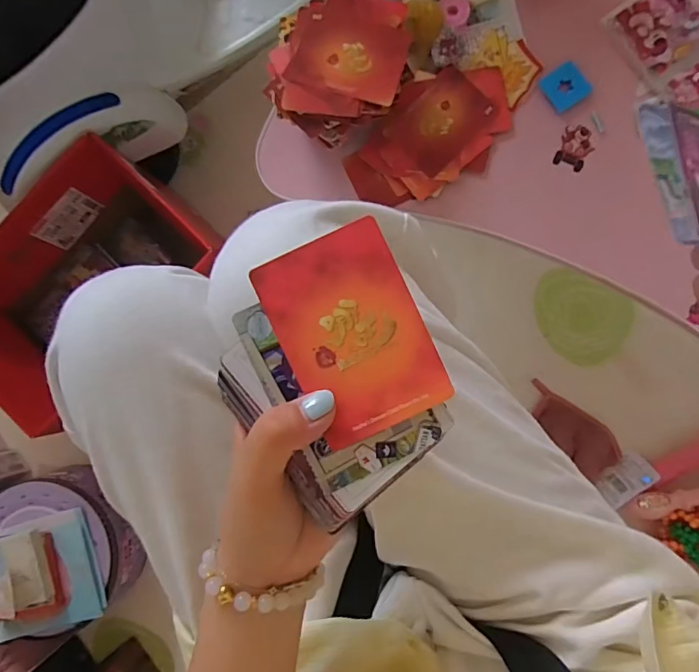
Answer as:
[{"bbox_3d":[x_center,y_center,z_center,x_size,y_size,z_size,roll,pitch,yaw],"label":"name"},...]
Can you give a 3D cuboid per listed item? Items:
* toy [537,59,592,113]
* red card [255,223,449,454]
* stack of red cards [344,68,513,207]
[{"bbox_3d":[0.189,-0.219,0.432,0.034,0.006,0.036,-31,84,3],"label":"toy"},{"bbox_3d":[0.002,0.000,0.209,0.058,0.004,0.084,-24,94,2],"label":"red card"},{"bbox_3d":[0.069,-0.176,0.434,0.149,0.018,0.091,-28,84,3],"label":"stack of red cards"}]

